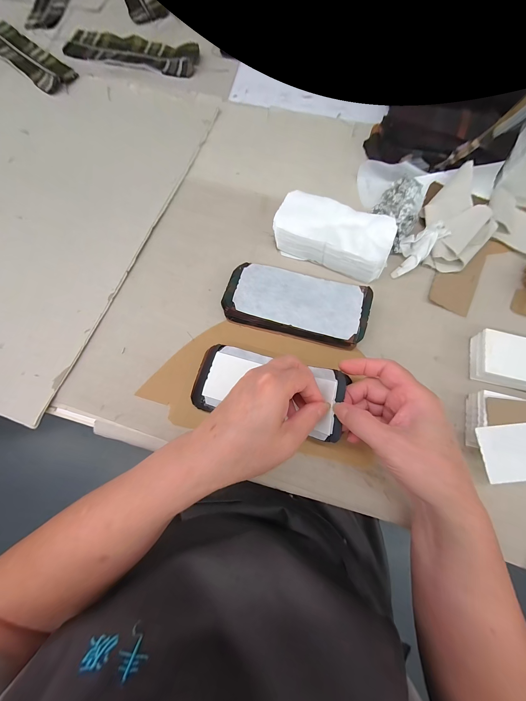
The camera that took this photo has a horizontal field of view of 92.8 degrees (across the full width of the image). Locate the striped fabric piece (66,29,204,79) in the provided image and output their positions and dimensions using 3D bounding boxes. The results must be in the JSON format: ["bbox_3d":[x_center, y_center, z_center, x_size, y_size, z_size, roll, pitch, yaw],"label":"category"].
[{"bbox_3d":[-0.238,-0.540,0.452,0.253,0.011,0.074,17,75,5],"label":"striped fabric piece"}]

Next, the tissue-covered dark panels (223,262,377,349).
[{"bbox_3d":[0.040,-0.056,0.309,0.168,0.027,0.076,13,74,4],"label":"tissue-covered dark panels"}]

